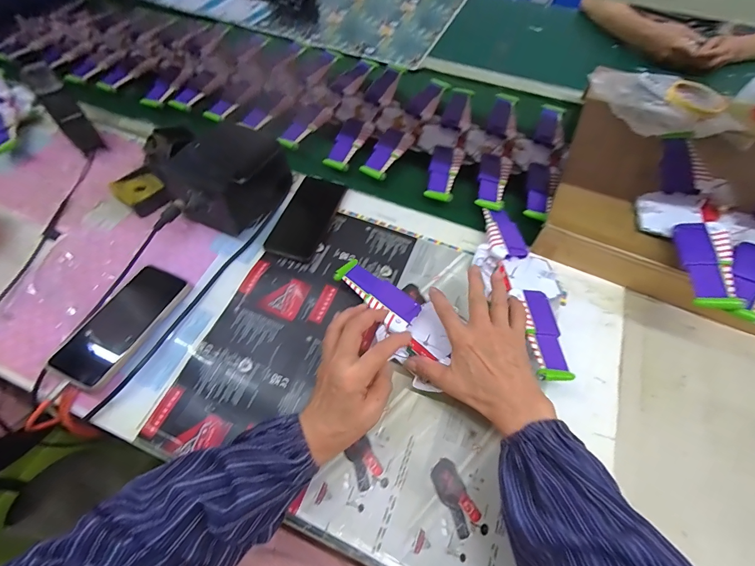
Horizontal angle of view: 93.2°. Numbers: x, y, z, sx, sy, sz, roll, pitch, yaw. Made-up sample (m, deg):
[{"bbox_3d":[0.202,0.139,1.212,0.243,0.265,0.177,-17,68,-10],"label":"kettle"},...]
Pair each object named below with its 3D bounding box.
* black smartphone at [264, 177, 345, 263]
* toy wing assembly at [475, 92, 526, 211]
[{"bbox_3d":[-0.109,-0.103,0.551,0.076,0.011,0.155,18,61,9],"label":"black smartphone"},{"bbox_3d":[0.218,-0.243,0.618,0.064,0.013,0.301,16,60,8],"label":"toy wing assembly"}]

